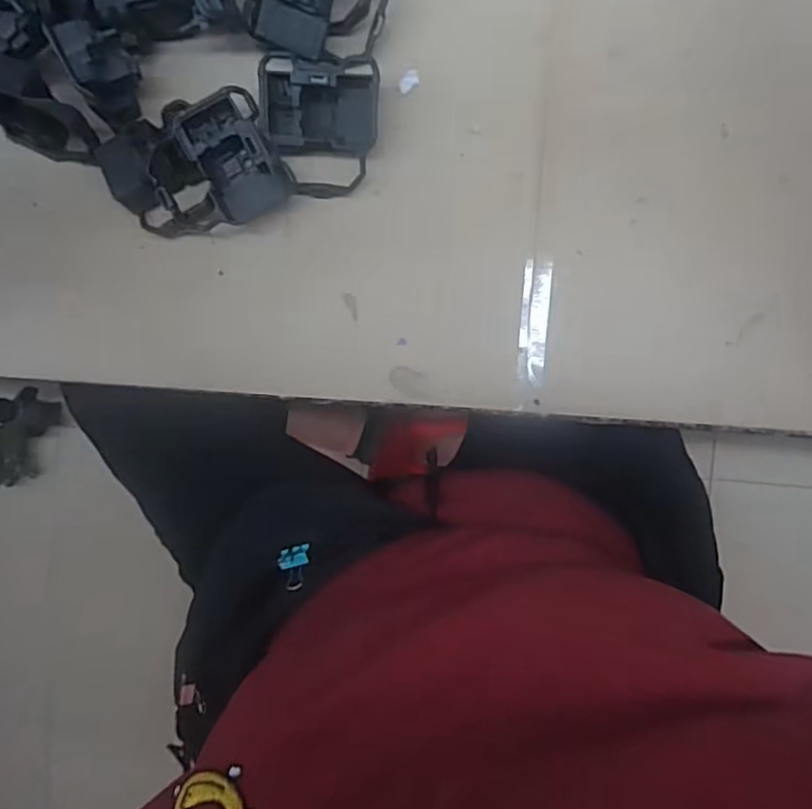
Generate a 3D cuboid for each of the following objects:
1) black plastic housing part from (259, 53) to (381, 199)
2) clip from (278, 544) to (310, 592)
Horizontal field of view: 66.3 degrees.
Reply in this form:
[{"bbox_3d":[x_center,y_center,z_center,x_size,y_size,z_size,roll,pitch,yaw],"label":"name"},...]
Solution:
[{"bbox_3d":[-0.049,-0.166,0.373,0.068,0.038,0.070,1,93,8],"label":"black plastic housing part"},{"bbox_3d":[-0.070,0.103,0.394,0.021,0.011,0.028,-10,72,0],"label":"clip"}]

